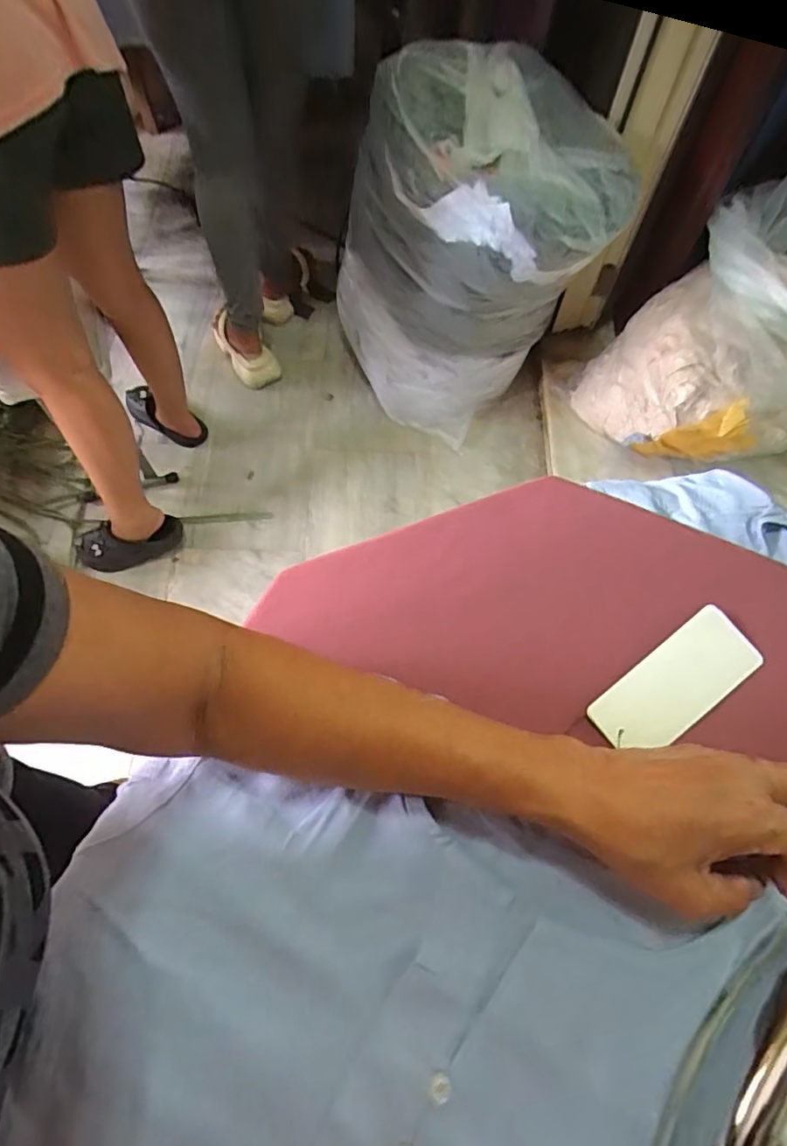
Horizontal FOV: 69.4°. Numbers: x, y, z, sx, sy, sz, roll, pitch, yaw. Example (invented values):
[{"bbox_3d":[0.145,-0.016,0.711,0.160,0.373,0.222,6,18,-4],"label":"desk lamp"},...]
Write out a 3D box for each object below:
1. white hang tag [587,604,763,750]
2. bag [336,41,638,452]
[{"bbox_3d":[0.182,0.071,0.366,0.119,0.004,0.047,-33,73,-15],"label":"white hang tag"},{"bbox_3d":[0.156,-0.748,1.318,0.553,0.612,0.537,-5,66,-4],"label":"bag"}]

